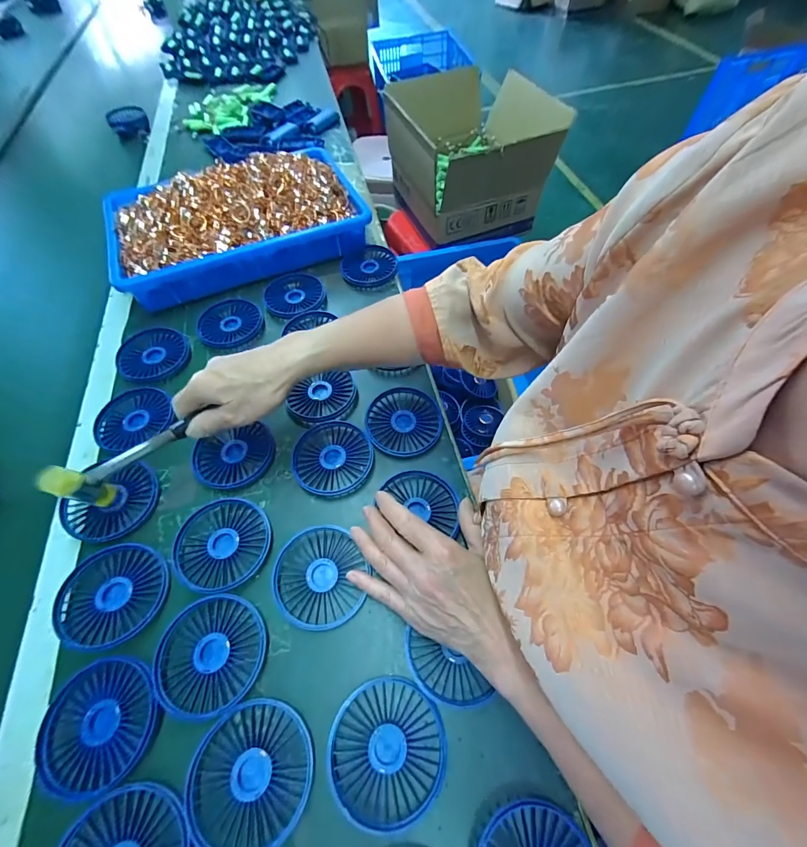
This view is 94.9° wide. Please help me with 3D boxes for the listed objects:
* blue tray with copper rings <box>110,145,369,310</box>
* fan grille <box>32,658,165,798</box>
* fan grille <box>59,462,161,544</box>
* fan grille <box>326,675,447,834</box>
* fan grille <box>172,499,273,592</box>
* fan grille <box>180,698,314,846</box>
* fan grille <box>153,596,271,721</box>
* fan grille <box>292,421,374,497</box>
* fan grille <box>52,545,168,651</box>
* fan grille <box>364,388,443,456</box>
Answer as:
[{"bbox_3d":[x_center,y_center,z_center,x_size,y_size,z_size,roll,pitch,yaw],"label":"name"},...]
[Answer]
[{"bbox_3d":[-0.258,-0.325,0.575,0.358,0.089,0.226,-21,61,-9],"label":"blue tray with copper rings"},{"bbox_3d":[-0.241,0.238,0.292,0.089,0.009,0.083,-24,61,-11],"label":"fan grille"},{"bbox_3d":[-0.307,0.079,0.384,0.093,0.018,0.083,-5,60,0],"label":"fan grille"},{"bbox_3d":[-0.012,0.247,0.283,0.086,0.015,0.085,4,60,5],"label":"fan grille"},{"bbox_3d":[-0.178,0.117,0.362,0.089,0.013,0.085,-1,60,2],"label":"fan grille"},{"bbox_3d":[-0.114,0.259,0.273,0.088,0.011,0.084,-1,60,2],"label":"fan grille"},{"bbox_3d":[-0.164,0.193,0.312,0.084,0.012,0.084,-1,60,2],"label":"fan grille"},{"bbox_3d":[-0.079,0.038,0.409,0.084,0.013,0.087,-1,60,2],"label":"fan grille"},{"bbox_3d":[-0.264,0.156,0.335,0.090,0.012,0.083,-26,62,-12],"label":"fan grille"},{"bbox_3d":[0.000,-0.002,0.432,0.087,0.011,0.086,-1,60,2],"label":"fan grille"}]

